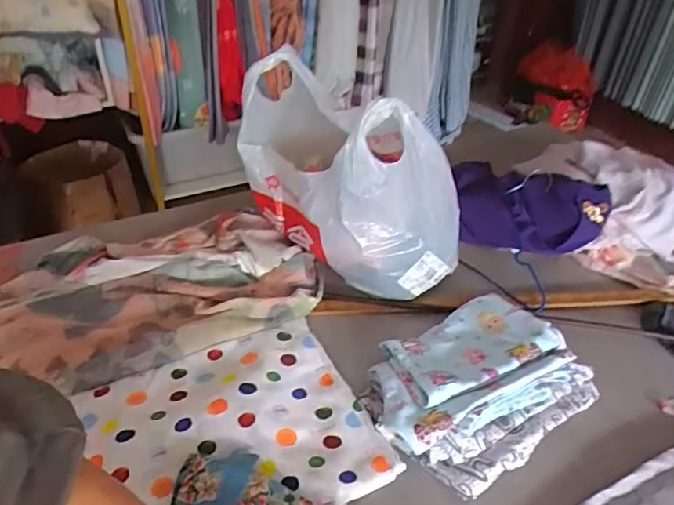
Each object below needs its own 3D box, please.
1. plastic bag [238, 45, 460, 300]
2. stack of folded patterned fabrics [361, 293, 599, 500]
[{"bbox_3d":[0.014,-0.110,0.719,0.302,0.260,0.141,27,43,27],"label":"plastic bag"},{"bbox_3d":[0.158,0.148,0.612,0.241,0.063,0.180,-22,44,-29],"label":"stack of folded patterned fabrics"}]

